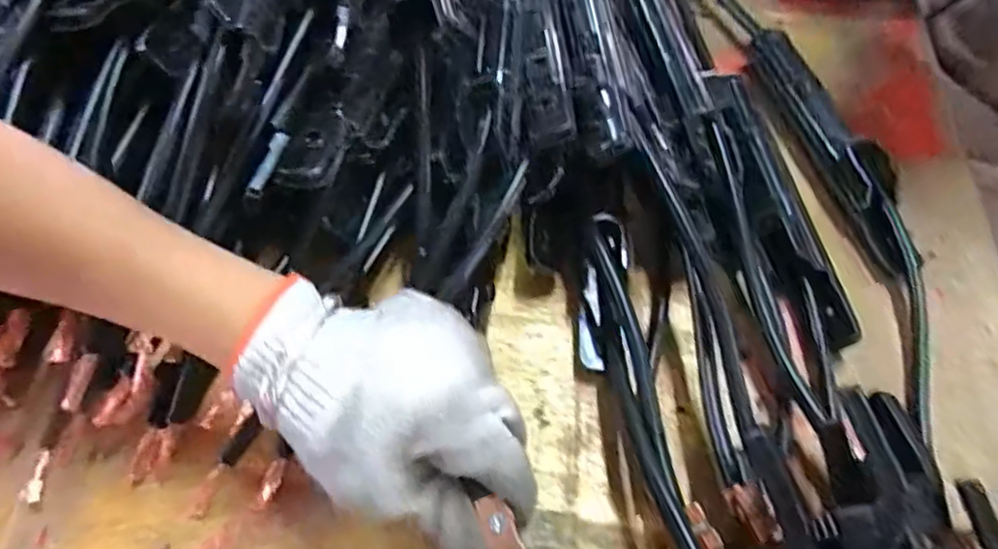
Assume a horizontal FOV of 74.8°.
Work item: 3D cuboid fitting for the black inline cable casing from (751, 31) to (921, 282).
[{"bbox_3d":[0.212,-0.083,0.415,0.027,0.036,0.189,-10,60,-6],"label":"black inline cable casing"}]

